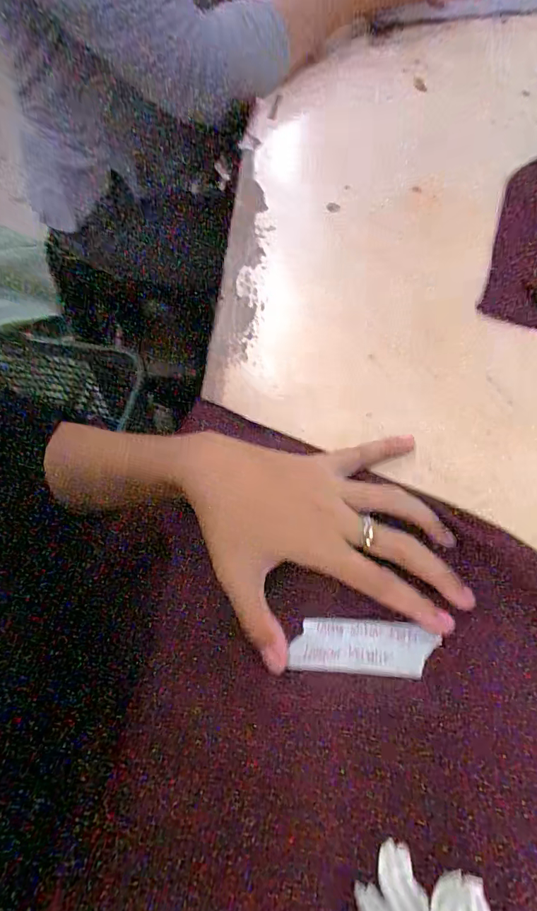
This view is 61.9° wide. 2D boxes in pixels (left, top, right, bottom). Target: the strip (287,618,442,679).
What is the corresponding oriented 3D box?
[{"bbox_3d":[0.049,0.101,0.235,0.075,0.004,0.027,-2,62,5],"label":"strip"}]

